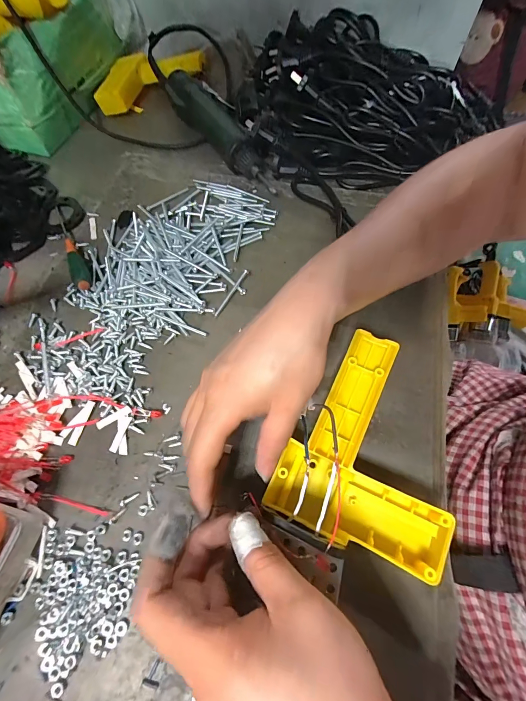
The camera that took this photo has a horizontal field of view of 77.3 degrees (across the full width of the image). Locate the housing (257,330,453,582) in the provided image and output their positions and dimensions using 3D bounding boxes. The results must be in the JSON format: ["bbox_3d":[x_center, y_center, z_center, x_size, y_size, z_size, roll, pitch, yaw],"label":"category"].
[{"bbox_3d":[0.080,0.066,0.238,0.113,0.044,0.139,21,65,12],"label":"housing"}]

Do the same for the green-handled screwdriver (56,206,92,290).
[{"bbox_3d":[-0.209,-0.118,0.359,0.017,0.014,0.145,-25,65,-10],"label":"green-handled screwdriver"}]

